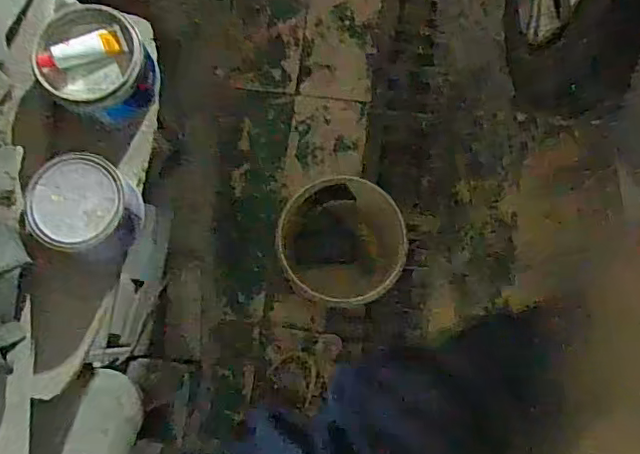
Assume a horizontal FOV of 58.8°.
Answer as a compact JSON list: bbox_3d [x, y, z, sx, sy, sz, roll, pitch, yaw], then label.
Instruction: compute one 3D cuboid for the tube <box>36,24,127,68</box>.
[{"bbox_3d":[-0.350,-0.263,0.836,0.125,0.021,0.047,-16,79,-4],"label":"tube"}]

